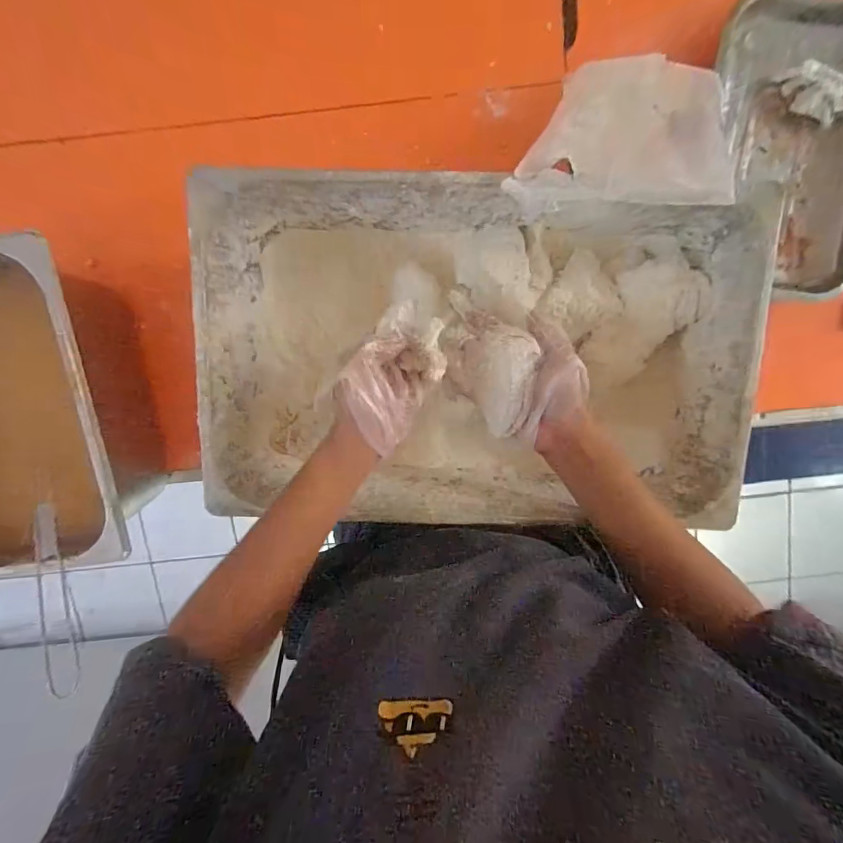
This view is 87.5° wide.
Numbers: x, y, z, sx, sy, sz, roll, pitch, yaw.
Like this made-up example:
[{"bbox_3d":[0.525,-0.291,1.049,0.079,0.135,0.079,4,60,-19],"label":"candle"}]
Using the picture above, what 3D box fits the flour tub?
[{"bbox_3d":[0.052,-0.066,0.469,0.515,0.154,0.312,2,99,1],"label":"flour tub"}]

